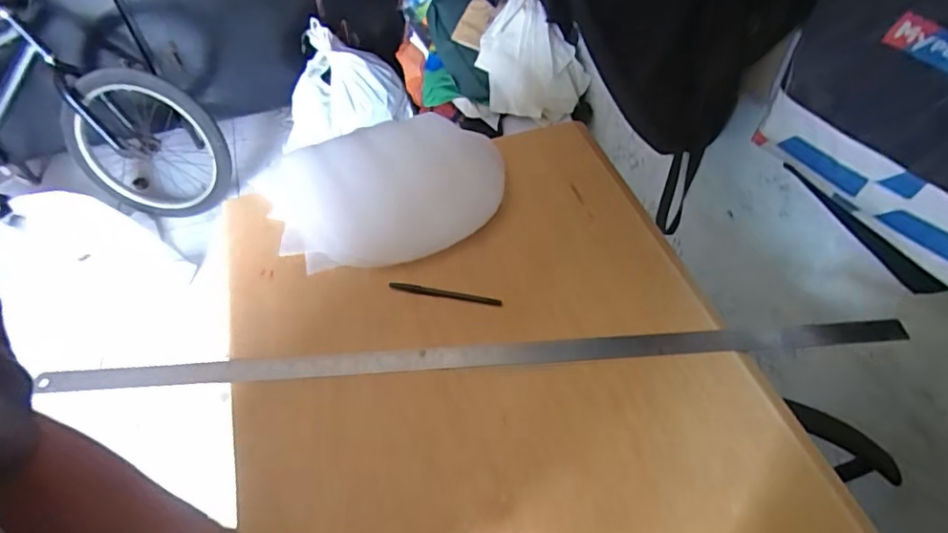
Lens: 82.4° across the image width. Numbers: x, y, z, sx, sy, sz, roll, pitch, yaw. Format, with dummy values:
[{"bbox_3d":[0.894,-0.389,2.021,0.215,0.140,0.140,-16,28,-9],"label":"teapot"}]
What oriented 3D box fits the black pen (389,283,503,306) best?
[{"bbox_3d":[-0.038,0.036,0.704,0.148,0.010,0.008,8,52,9],"label":"black pen"}]

